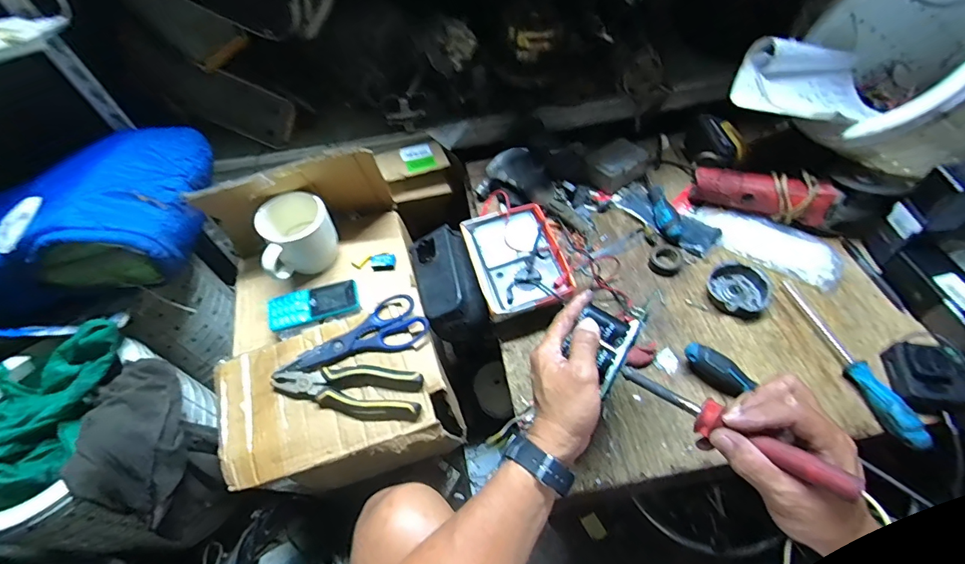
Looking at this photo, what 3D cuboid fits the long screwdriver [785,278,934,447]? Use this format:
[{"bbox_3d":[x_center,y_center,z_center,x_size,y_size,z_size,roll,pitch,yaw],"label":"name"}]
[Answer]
[{"bbox_3d":[0.480,0.093,0.592,0.027,0.032,0.249,-12,55,-3],"label":"long screwdriver"}]

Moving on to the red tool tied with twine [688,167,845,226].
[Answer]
[{"bbox_3d":[0.451,-0.142,0.731,0.201,0.068,0.049,16,58,16],"label":"red tool tied with twine"}]

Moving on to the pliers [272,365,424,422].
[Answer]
[{"bbox_3d":[-0.175,0.138,0.584,0.193,0.031,0.057,7,56,10],"label":"pliers"}]

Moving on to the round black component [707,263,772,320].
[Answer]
[{"bbox_3d":[0.384,0.008,0.670,0.082,0.026,0.096,21,60,19],"label":"round black component"}]

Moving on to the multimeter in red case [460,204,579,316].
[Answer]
[{"bbox_3d":[0.051,-0.037,0.675,0.131,0.029,0.167,-16,55,-6],"label":"multimeter in red case"}]

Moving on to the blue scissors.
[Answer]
[{"bbox_3d":[-0.170,0.075,0.606,0.188,0.018,0.068,-21,56,-9],"label":"blue scissors"}]

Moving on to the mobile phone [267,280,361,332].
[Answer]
[{"bbox_3d":[-0.244,0.032,0.651,0.128,0.009,0.054,-13,55,-4],"label":"mobile phone"}]

